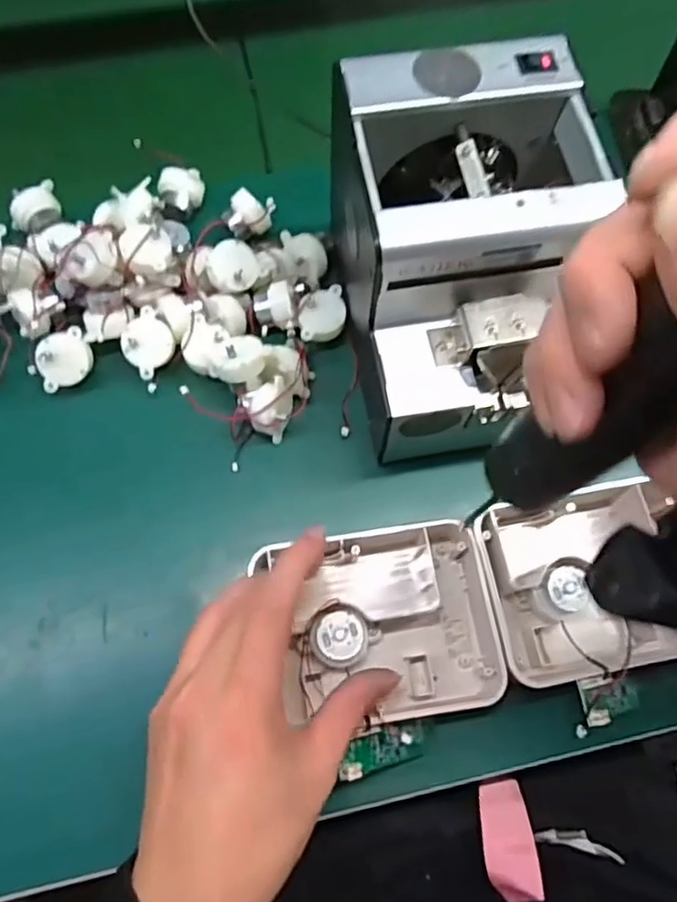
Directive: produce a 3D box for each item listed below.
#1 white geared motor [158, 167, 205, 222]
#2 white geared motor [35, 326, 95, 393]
[{"bbox_3d":[-0.114,-0.189,0.446,0.031,0.022,0.034,0,68,0],"label":"white geared motor"},{"bbox_3d":[-0.179,-0.061,0.401,0.034,0.023,0.034,-18,110,-7],"label":"white geared motor"}]

